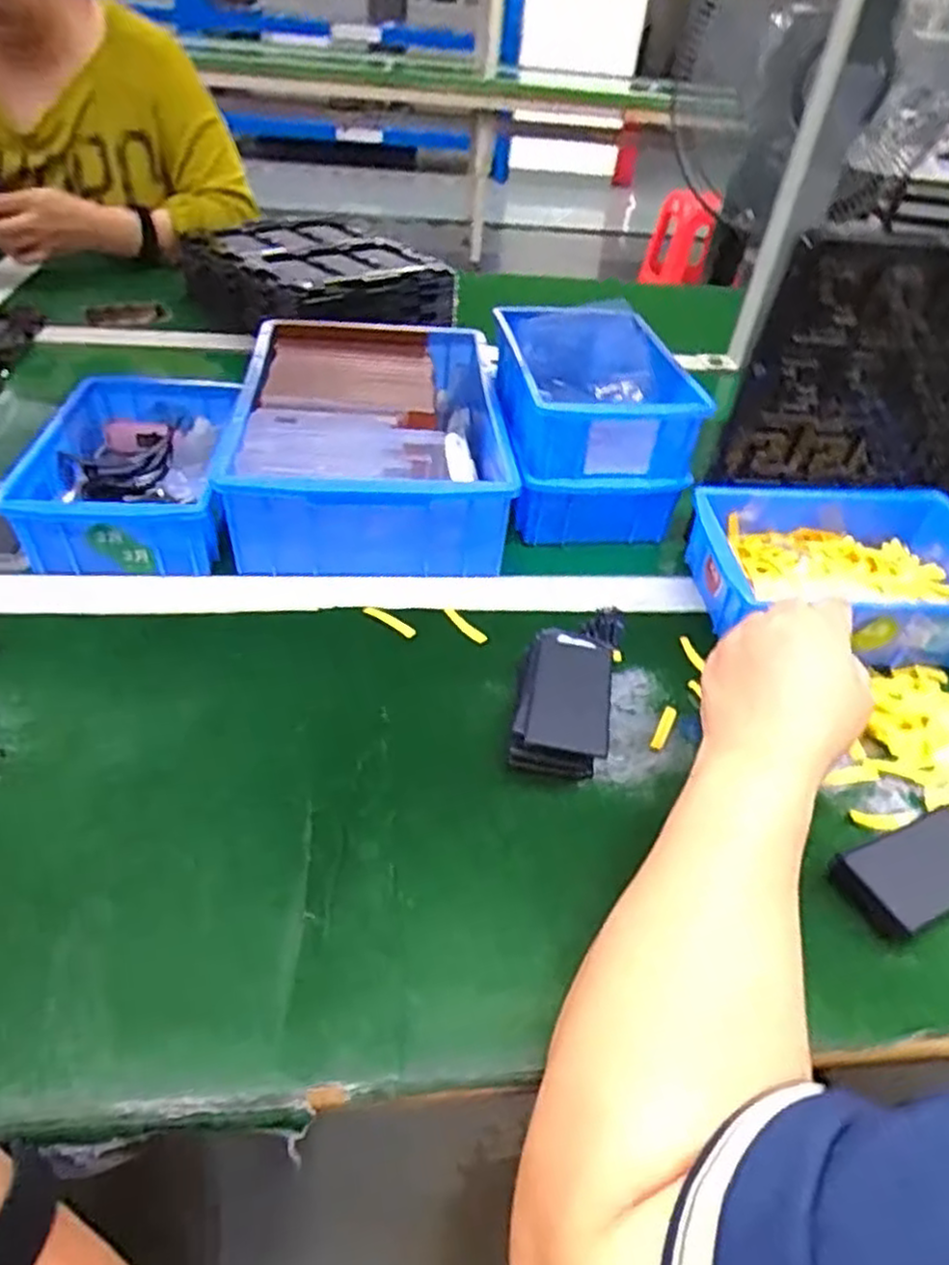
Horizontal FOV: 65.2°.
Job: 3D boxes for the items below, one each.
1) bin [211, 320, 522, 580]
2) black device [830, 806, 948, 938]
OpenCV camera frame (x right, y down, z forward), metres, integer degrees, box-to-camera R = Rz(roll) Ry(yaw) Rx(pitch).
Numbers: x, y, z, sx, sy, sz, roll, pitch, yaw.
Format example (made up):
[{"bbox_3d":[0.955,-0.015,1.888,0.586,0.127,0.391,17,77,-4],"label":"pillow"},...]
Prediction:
[{"bbox_3d":[-0.080,-0.162,0.627,0.217,0.090,0.295,1,43,-5],"label":"bin"},{"bbox_3d":[0.236,0.125,0.386,0.096,0.025,0.045,-15,46,-21],"label":"black device"}]

